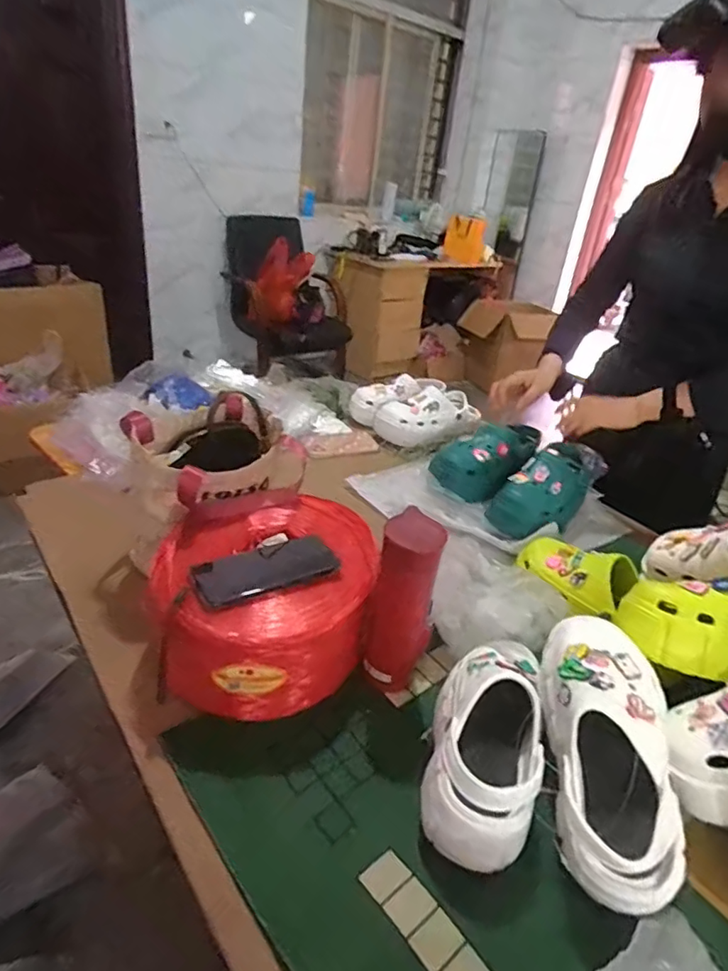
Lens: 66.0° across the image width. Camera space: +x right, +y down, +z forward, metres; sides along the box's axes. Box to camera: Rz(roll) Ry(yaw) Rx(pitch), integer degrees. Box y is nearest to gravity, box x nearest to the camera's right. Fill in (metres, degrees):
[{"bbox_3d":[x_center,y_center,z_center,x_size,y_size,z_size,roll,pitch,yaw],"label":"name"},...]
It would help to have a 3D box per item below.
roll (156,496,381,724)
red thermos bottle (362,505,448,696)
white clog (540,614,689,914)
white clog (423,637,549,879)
[{"bbox_3d":[-0.117,0.139,0.693,0.254,0.129,0.247,-1,30,-14],"label":"roll"},{"bbox_3d":[0.046,0.136,0.652,0.062,0.210,0.076,22,33,25],"label":"red thermos bottle"},{"bbox_3d":[0.235,0.243,0.531,0.113,0.087,0.253,7,51,1],"label":"white clog"},{"bbox_3d":[0.123,0.251,0.571,0.101,0.106,0.236,12,30,10],"label":"white clog"}]

